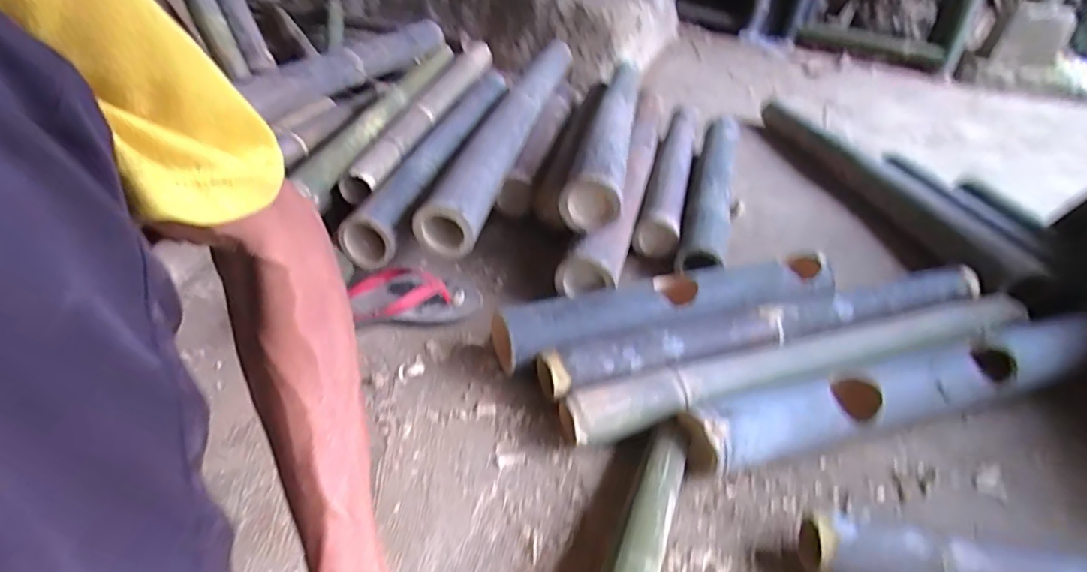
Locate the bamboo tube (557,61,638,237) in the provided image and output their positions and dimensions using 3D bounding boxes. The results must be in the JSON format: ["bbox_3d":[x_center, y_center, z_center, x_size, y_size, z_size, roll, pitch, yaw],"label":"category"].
[{"bbox_3d":[0.128,-0.319,1.036,0.082,0.070,0.751,9,37,6],"label":"bamboo tube"}]

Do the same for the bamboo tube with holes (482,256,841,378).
[{"bbox_3d":[0.172,0.029,0.703,0.438,0.065,0.085,-8,39,-15],"label":"bamboo tube with holes"}]

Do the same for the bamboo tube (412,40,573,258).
[{"bbox_3d":[-0.047,-0.338,1.071,0.085,0.073,0.938,9,37,6],"label":"bamboo tube"}]

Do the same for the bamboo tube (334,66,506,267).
[{"bbox_3d":[-0.167,-0.234,0.943,0.088,0.083,0.642,9,37,6],"label":"bamboo tube"}]

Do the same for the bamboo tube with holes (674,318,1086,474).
[{"bbox_3d":[0.404,0.124,0.613,0.530,0.078,0.068,-7,38,-15],"label":"bamboo tube with holes"}]

